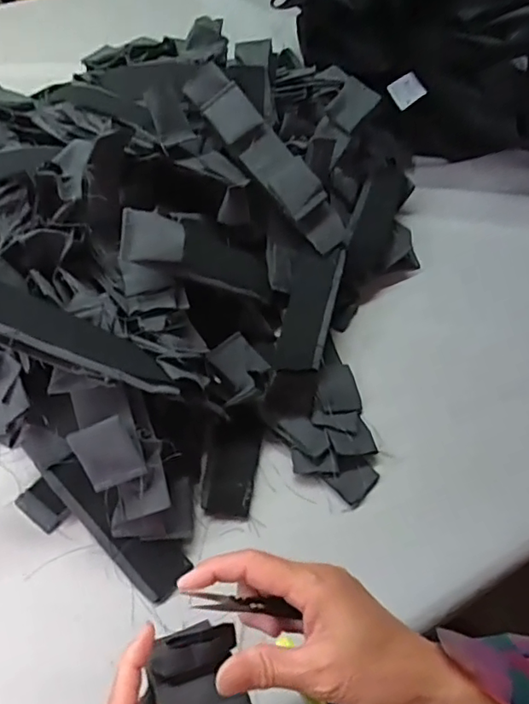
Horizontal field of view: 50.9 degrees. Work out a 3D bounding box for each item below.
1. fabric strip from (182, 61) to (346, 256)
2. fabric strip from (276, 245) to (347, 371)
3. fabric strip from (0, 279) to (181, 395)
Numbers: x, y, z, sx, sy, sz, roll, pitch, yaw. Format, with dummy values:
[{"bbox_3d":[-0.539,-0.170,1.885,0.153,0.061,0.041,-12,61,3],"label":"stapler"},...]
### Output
[{"bbox_3d":[0.005,-0.201,0.573,0.048,0.029,0.223,-43,96,-26],"label":"fabric strip"},{"bbox_3d":[0.046,-0.047,0.571,0.051,0.015,0.140,12,72,7],"label":"fabric strip"},{"bbox_3d":[-0.156,-0.015,0.426,0.183,0.028,0.056,26,52,-22],"label":"fabric strip"}]

